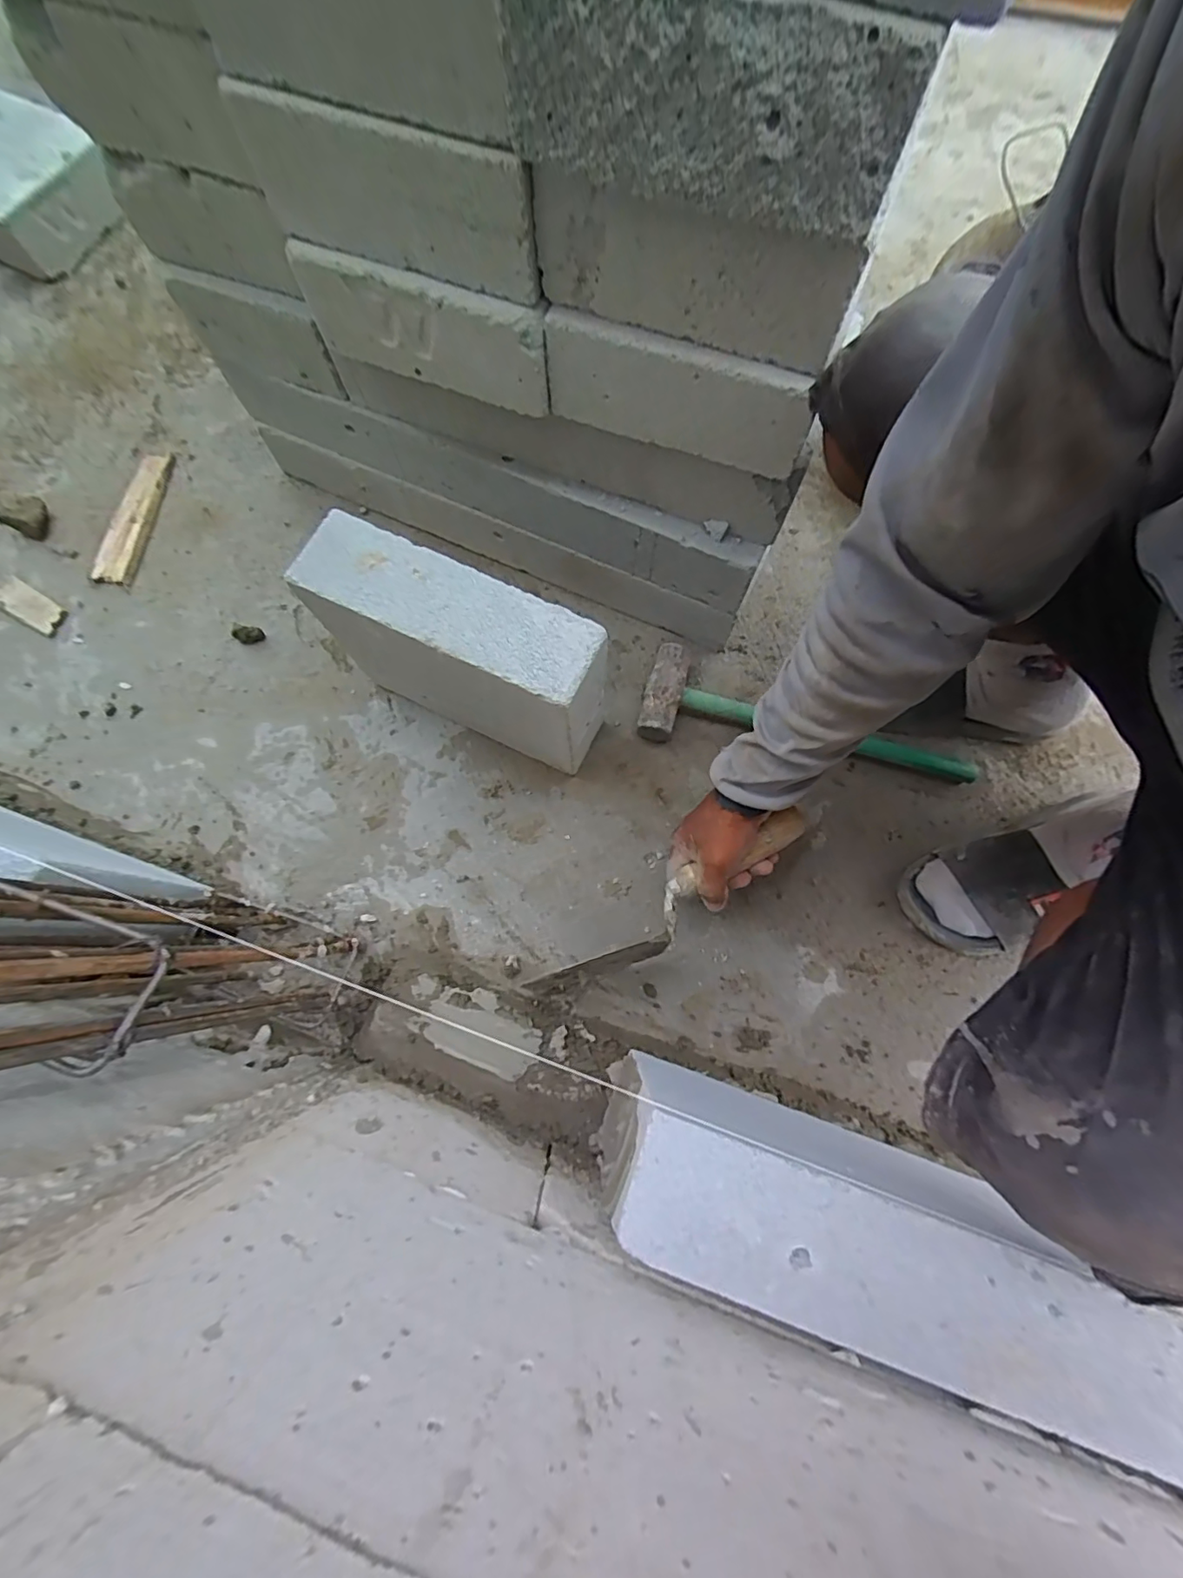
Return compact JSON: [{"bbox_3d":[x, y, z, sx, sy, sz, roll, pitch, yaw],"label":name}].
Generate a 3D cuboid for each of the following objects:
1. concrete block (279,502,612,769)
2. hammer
[{"bbox_3d":[-0.110,-0.116,0.534,0.256,0.206,0.081,23,76,7],"label":"concrete block"},{"bbox_3d":[0.232,-0.067,0.600,0.354,0.042,0.103,14,75,5],"label":"hammer"}]

